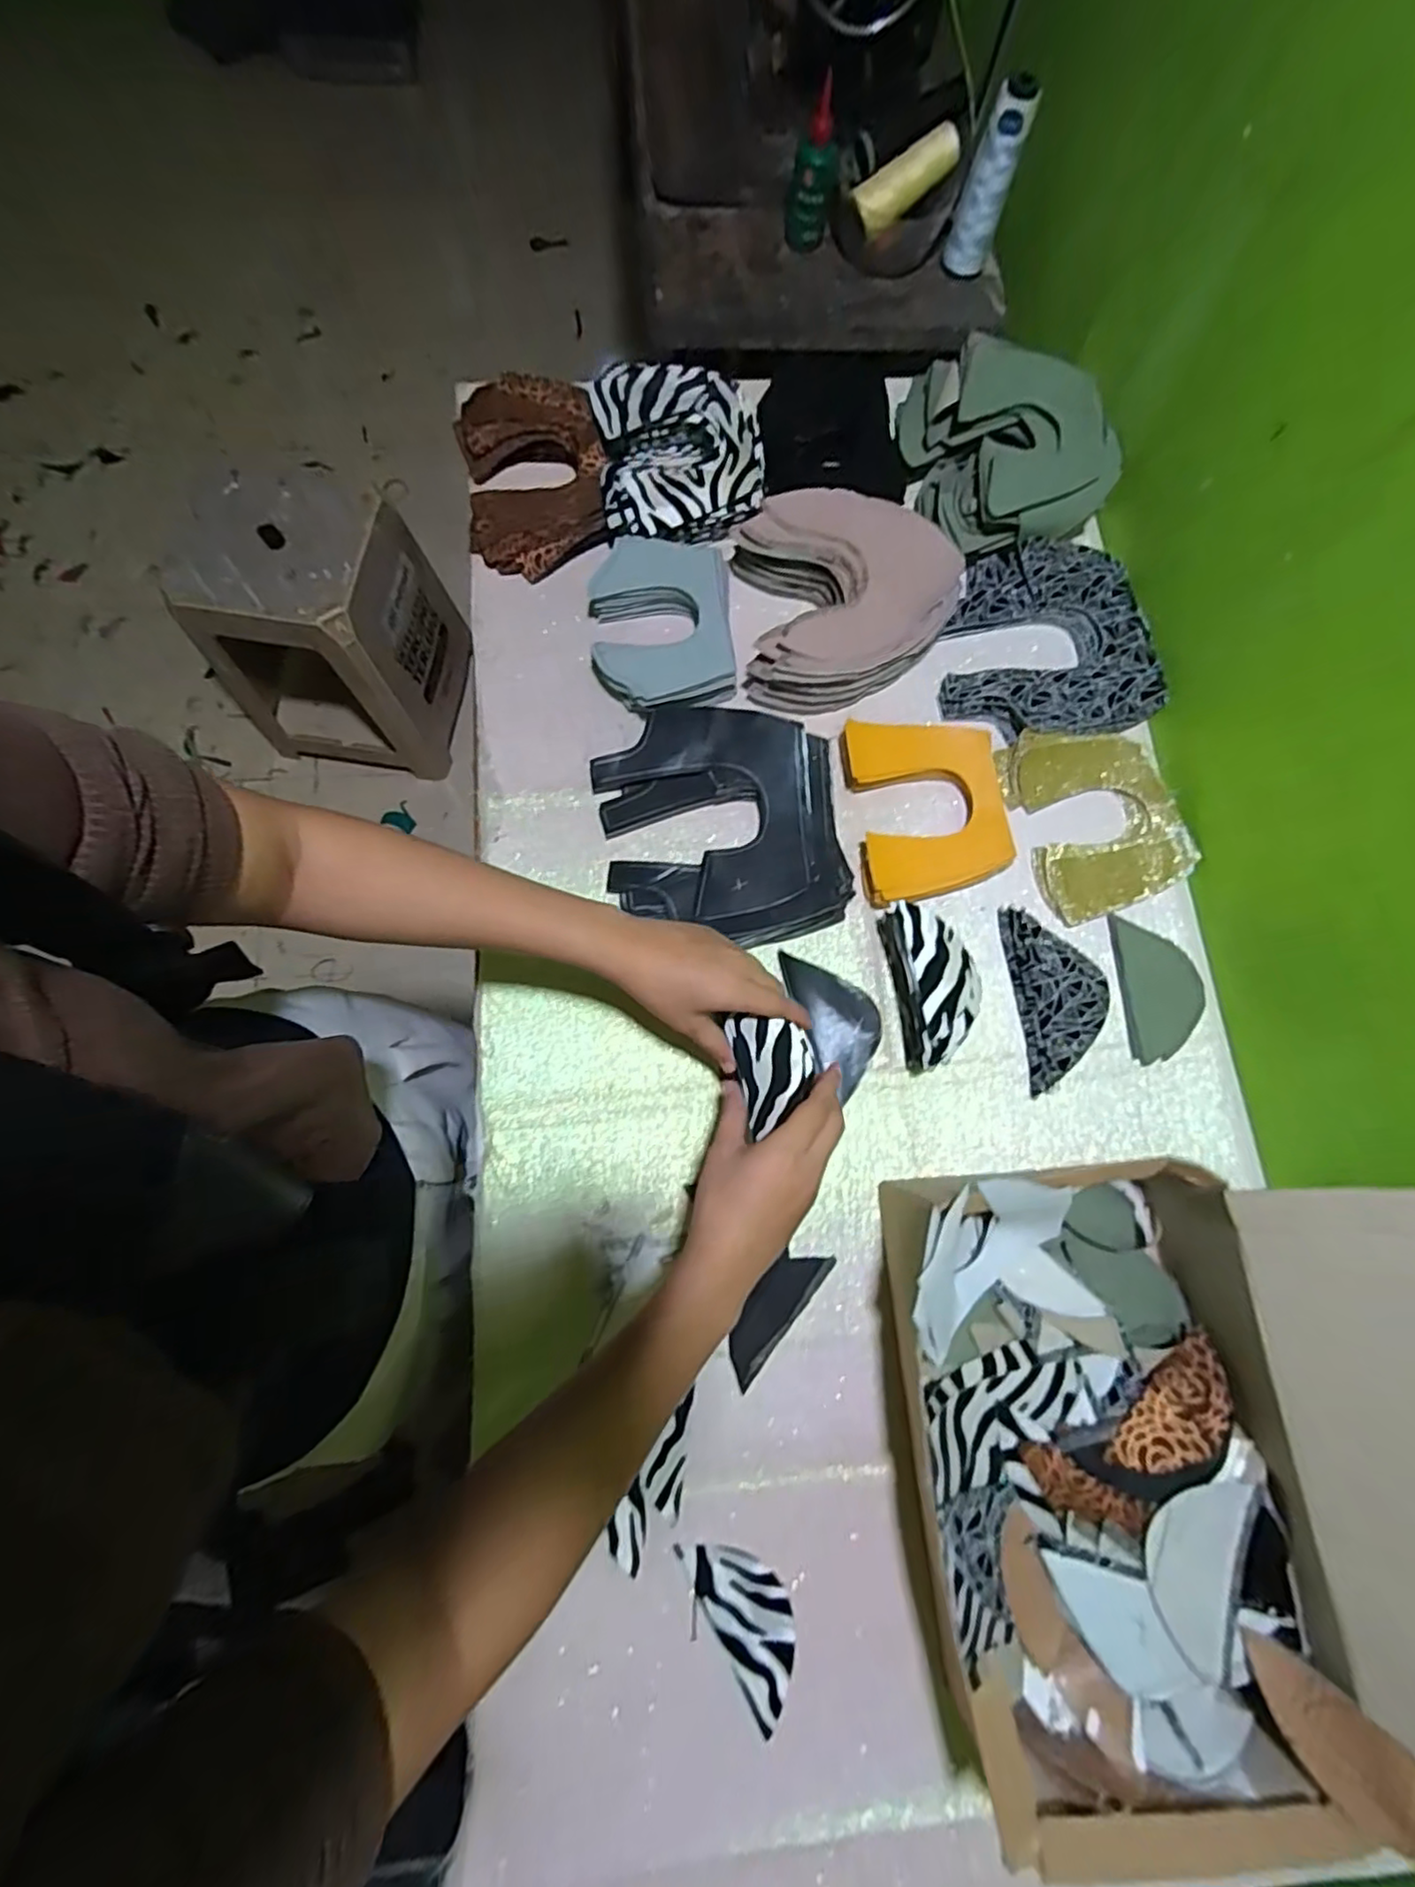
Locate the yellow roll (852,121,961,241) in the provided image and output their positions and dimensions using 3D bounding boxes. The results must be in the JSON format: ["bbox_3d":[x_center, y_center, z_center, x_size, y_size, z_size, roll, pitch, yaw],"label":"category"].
[{"bbox_3d":[0.196,-0.772,0.671,0.116,0.033,0.040,-35,80,7],"label":"yellow roll"}]

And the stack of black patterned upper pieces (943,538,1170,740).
[{"bbox_3d":[0.300,-0.270,0.601,0.182,0.028,0.184,-8,78,-5],"label":"stack of black patterned upper pieces"}]

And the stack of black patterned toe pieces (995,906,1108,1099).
[{"bbox_3d":[0.288,0.043,0.542,0.071,0.012,0.147,-4,78,-4],"label":"stack of black patterned toe pieces"}]

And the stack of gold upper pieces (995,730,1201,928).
[{"bbox_3d":[0.338,-0.111,0.568,0.134,0.022,0.160,-17,79,-7],"label":"stack of gold upper pieces"}]

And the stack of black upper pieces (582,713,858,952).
[{"bbox_3d":[0.011,-0.097,0.550,0.190,0.039,0.196,-7,78,-5],"label":"stack of black upper pieces"}]

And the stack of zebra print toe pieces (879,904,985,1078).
[{"bbox_3d":[0.173,0.032,0.517,0.051,0.059,0.123,-9,78,-5],"label":"stack of zebra print toe pieces"}]

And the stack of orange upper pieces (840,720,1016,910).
[{"bbox_3d":[0.183,-0.115,0.558,0.117,0.035,0.155,-6,78,-5],"label":"stack of orange upper pieces"}]

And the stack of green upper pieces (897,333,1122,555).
[{"bbox_3d":[0.284,-0.452,0.606,0.190,0.058,0.167,-3,78,-4],"label":"stack of green upper pieces"}]

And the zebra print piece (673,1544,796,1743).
[{"bbox_3d":[0.022,0.444,0.439,0.060,0.011,0.104,-44,83,-11],"label":"zebra print piece"}]

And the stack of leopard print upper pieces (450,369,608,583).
[{"bbox_3d":[-0.161,-0.432,0.616,0.130,0.052,0.180,-8,78,-5],"label":"stack of leopard print upper pieces"}]

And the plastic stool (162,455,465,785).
[{"bbox_3d":[-0.655,-0.536,1.163,0.334,0.370,0.299,6,77,-2],"label":"plastic stool"}]

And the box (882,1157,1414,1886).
[{"bbox_3d":[0.297,0.299,0.358,0.334,0.253,0.332,1,78,-3],"label":"box"}]

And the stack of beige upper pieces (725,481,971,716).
[{"bbox_3d":[0.121,-0.304,0.588,0.180,0.054,0.174,-3,78,-4],"label":"stack of beige upper pieces"}]

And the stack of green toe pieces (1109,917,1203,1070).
[{"bbox_3d":[0.370,0.035,0.546,0.058,0.011,0.116,-5,78,-4],"label":"stack of green toe pieces"}]

